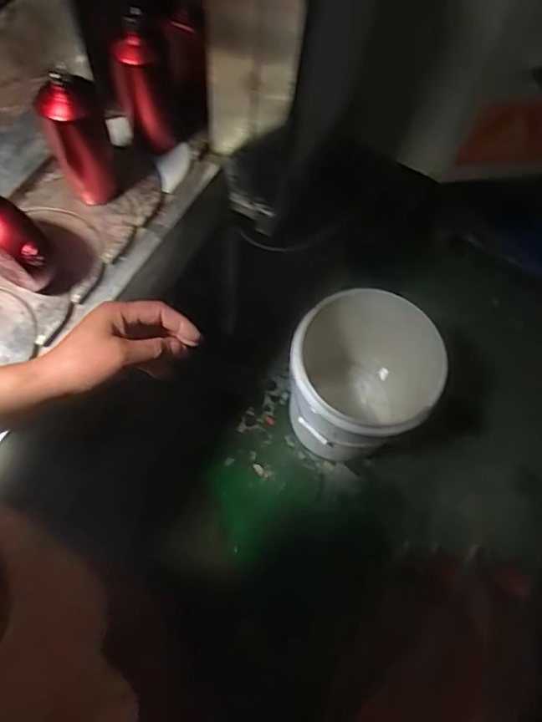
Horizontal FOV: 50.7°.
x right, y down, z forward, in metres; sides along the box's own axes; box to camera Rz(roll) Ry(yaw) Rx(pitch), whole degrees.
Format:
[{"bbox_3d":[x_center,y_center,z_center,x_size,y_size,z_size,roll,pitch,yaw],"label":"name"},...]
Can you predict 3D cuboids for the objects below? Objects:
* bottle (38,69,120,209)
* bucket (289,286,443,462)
[{"bbox_3d":[-0.255,-0.300,0.774,0.078,0.184,0.074,-18,66,-8],"label":"bottle"},{"bbox_3d":[0.200,0.052,1.288,0.294,0.362,0.310,0,65,1],"label":"bucket"}]

